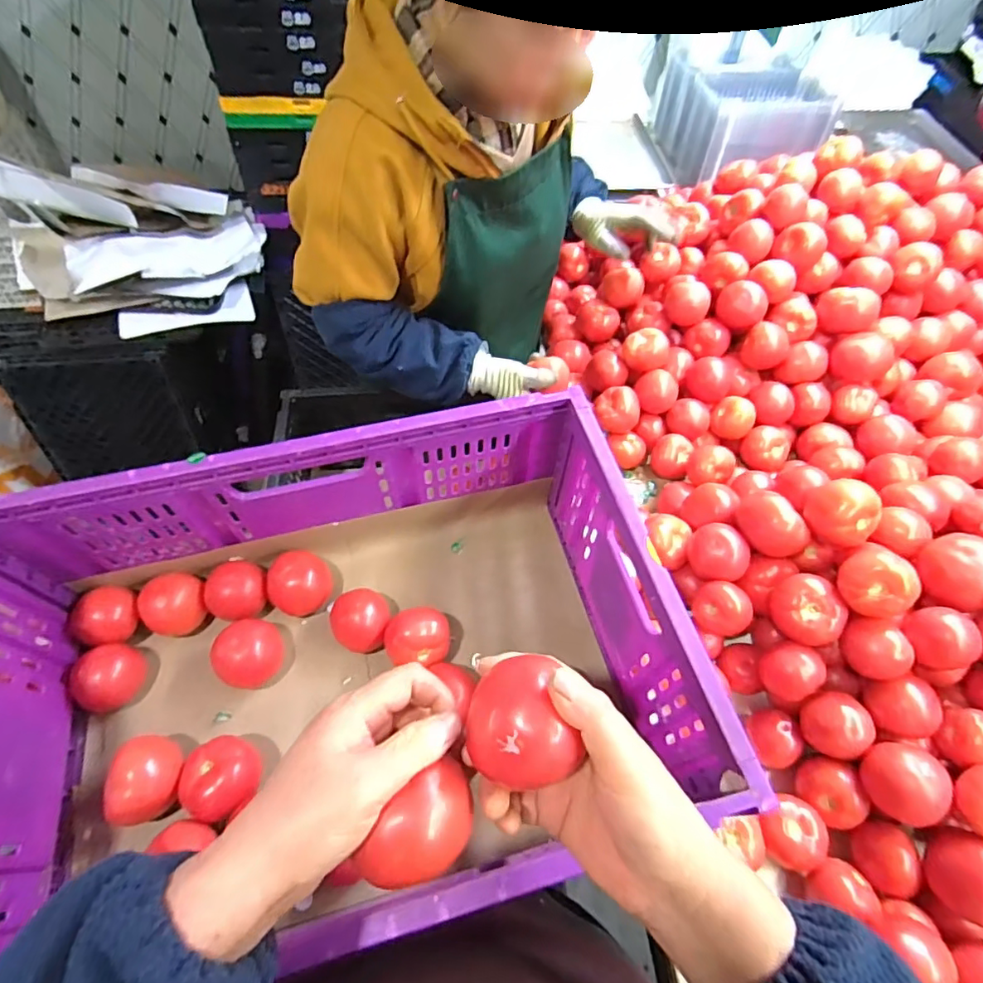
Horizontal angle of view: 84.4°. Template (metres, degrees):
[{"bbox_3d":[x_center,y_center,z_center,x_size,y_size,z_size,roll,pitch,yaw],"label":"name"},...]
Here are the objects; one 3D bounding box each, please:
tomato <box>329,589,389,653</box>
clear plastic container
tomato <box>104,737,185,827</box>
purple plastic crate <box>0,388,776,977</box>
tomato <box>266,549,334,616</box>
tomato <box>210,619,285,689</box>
[{"bbox_3d":[-0.145,0.149,0.611,0.062,0.058,0.067,1,58,-2],"label":"tomato"},{"bbox_3d":[0.559,-0.851,1.242,0.265,0.179,0.360,-6,58,-6],"label":"clear plastic container"},{"bbox_3d":[-0.324,0.272,0.517,0.059,0.061,0.068,-27,63,-18],"label":"tomato"},{"bbox_3d":[-0.141,0.164,0.508,0.577,0.225,0.392,-12,59,-10],"label":"purple plastic crate"},{"bbox_3d":[-0.224,0.107,0.636,0.069,0.062,0.062,-36,66,-22],"label":"tomato"},{"bbox_3d":[-0.262,0.177,0.590,0.065,0.053,0.072,30,61,16],"label":"tomato"}]

